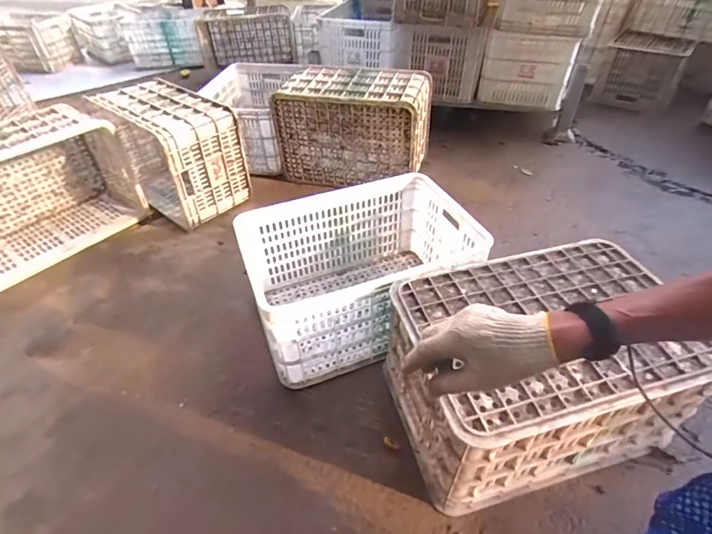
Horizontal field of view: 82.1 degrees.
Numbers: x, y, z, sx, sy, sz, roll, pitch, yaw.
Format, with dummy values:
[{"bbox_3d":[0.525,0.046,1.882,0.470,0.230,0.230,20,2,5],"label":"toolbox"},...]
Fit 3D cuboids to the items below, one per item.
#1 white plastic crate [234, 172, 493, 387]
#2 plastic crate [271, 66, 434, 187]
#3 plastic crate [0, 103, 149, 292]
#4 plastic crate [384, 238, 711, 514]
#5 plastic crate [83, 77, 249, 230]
[{"bbox_3d":[0.009,0.015,0.985,0.497,0.255,0.343,-16,44,-16],"label":"white plastic crate"},{"bbox_3d":[-0.005,-0.492,1.457,0.503,0.332,0.263,9,43,11],"label":"plastic crate"},{"bbox_3d":[-0.966,-0.228,1.216,0.284,0.310,0.502,25,48,27],"label":"plastic crate"},{"bbox_3d":[0.334,0.184,0.794,0.480,0.262,0.351,-10,46,-10],"label":"plastic crate"},{"bbox_3d":[-0.626,-0.412,1.399,0.469,0.308,0.280,33,52,32],"label":"plastic crate"}]

